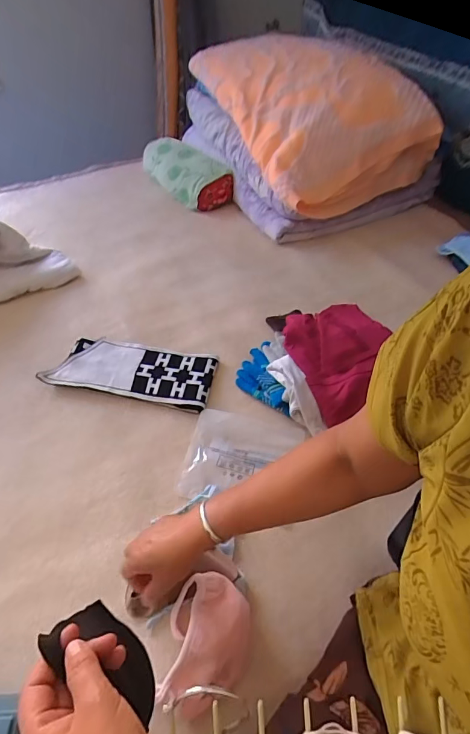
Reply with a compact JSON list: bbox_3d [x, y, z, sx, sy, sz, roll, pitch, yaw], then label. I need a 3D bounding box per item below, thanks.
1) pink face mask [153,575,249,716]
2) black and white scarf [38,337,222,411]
[{"bbox_3d":[-0.025,0.307,0.467,0.095,0.079,0.135,5,50,4],"label":"pink face mask"},{"bbox_3d":[-0.186,0.006,0.753,0.291,0.017,0.123,9,51,7],"label":"black and white scarf"}]

